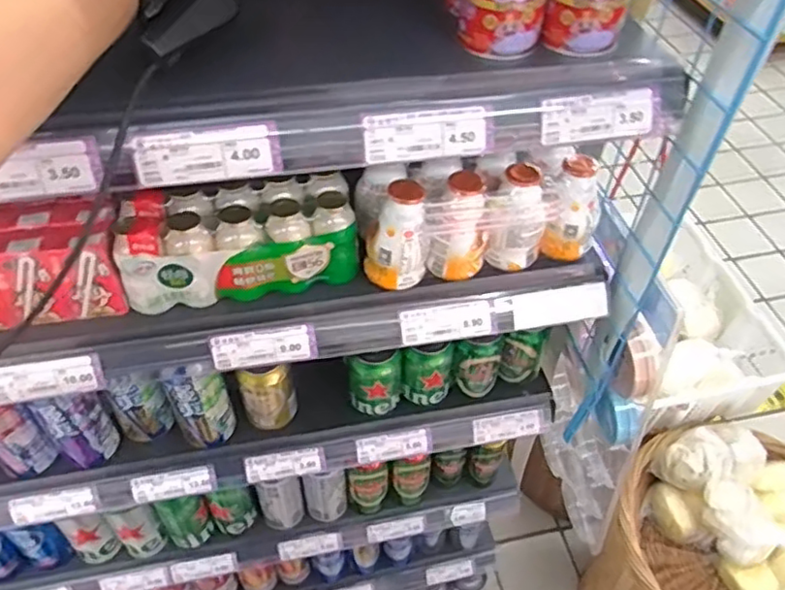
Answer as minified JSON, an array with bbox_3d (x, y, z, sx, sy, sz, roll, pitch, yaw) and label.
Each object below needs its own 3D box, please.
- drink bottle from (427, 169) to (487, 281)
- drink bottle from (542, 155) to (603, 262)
[{"bbox_3d":[0.063,-0.060,0.601,0.048,0.094,0.055,25,54,20],"label":"drink bottle"},{"bbox_3d":[0.181,-0.084,0.629,0.052,0.092,0.062,15,52,12],"label":"drink bottle"}]

